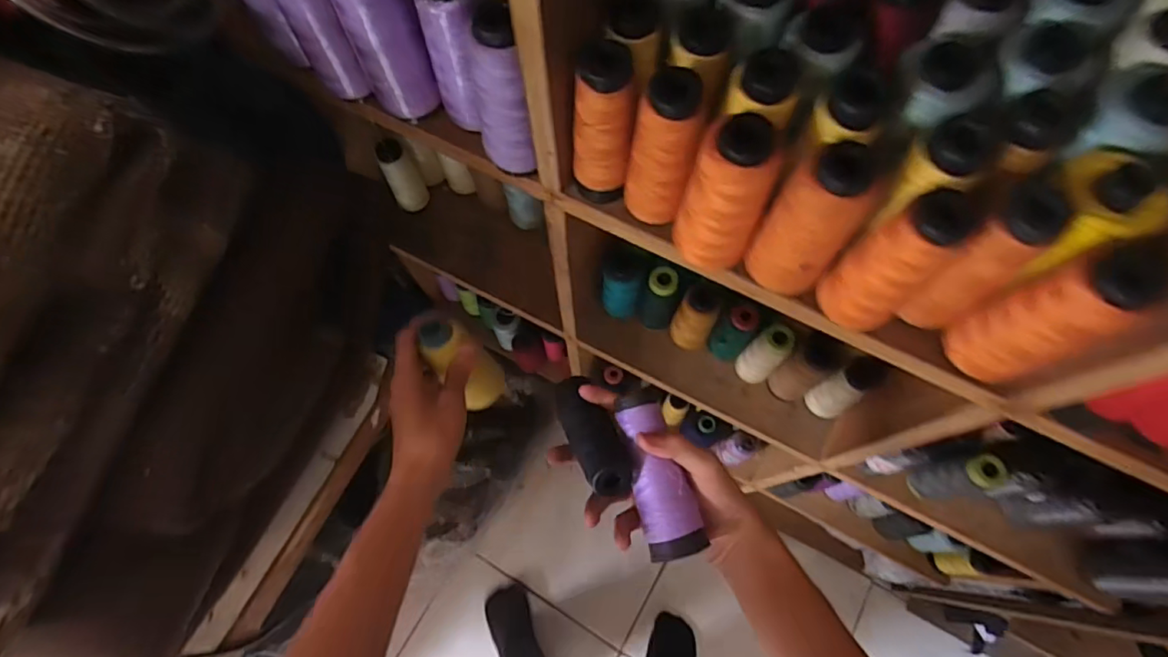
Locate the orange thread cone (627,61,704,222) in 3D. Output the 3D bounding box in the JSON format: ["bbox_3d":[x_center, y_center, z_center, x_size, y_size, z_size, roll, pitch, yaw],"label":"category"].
[{"bbox_3d":[0.046,-0.105,0.342,0.037,0.107,0.032,3,70,3],"label":"orange thread cone"}]

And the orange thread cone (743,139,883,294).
[{"bbox_3d":[0.132,-0.062,0.329,0.045,0.104,0.037,25,73,10],"label":"orange thread cone"}]

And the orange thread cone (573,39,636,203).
[{"bbox_3d":[0.011,-0.125,0.356,0.036,0.116,0.029,-2,70,1],"label":"orange thread cone"}]

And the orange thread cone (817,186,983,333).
[{"bbox_3d":[0.176,-0.035,0.317,0.036,0.109,0.043,-35,73,-10],"label":"orange thread cone"}]

